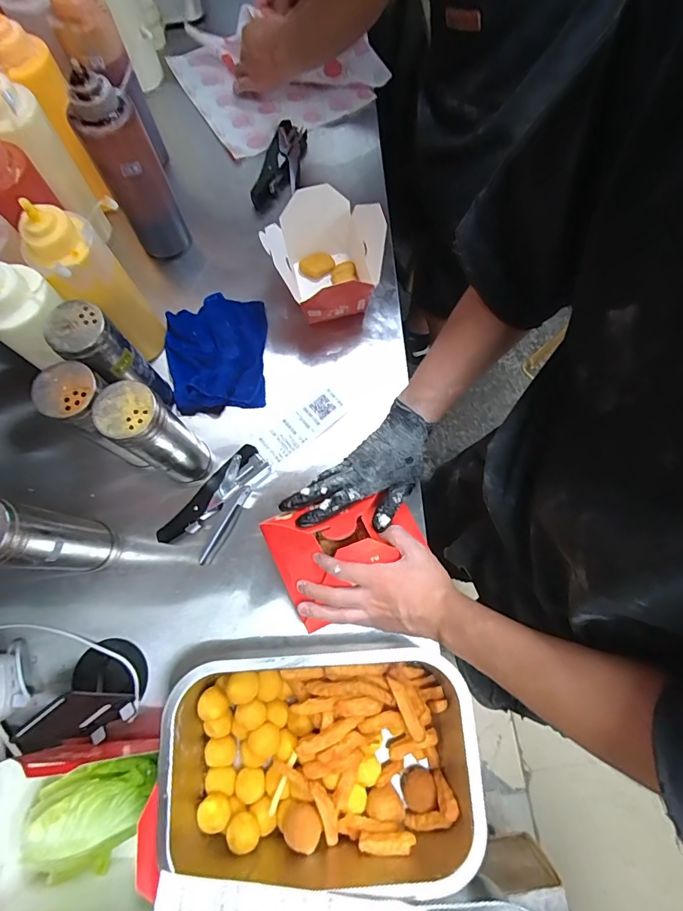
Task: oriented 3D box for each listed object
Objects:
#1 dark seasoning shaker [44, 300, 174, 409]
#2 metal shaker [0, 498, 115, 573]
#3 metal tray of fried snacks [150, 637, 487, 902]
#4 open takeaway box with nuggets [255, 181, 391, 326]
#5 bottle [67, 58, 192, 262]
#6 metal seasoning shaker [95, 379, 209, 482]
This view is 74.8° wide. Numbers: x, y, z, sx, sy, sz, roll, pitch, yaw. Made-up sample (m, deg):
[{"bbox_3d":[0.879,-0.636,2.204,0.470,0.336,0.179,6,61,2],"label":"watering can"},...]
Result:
[{"bbox_3d":[-0.279,-0.107,0.546,0.071,0.185,0.061,24,75,6],"label":"dark seasoning shaker"},{"bbox_3d":[-0.331,0.092,0.496,0.058,0.197,0.062,0,74,0],"label":"metal shaker"},{"bbox_3d":[-0.020,0.317,0.478,0.308,0.088,0.201,-3,74,-1],"label":"metal tray of fried snacks"},{"bbox_3d":[-0.031,-0.273,0.647,0.139,0.113,0.153,-22,75,-7],"label":"open takeaway box with nuggets"},{"bbox_3d":[-0.281,-0.384,0.616,0.082,0.239,0.063,-26,75,-8],"label":"bottle"},{"bbox_3d":[-0.210,-0.019,0.520,0.057,0.183,0.059,0,74,0],"label":"metal seasoning shaker"}]

